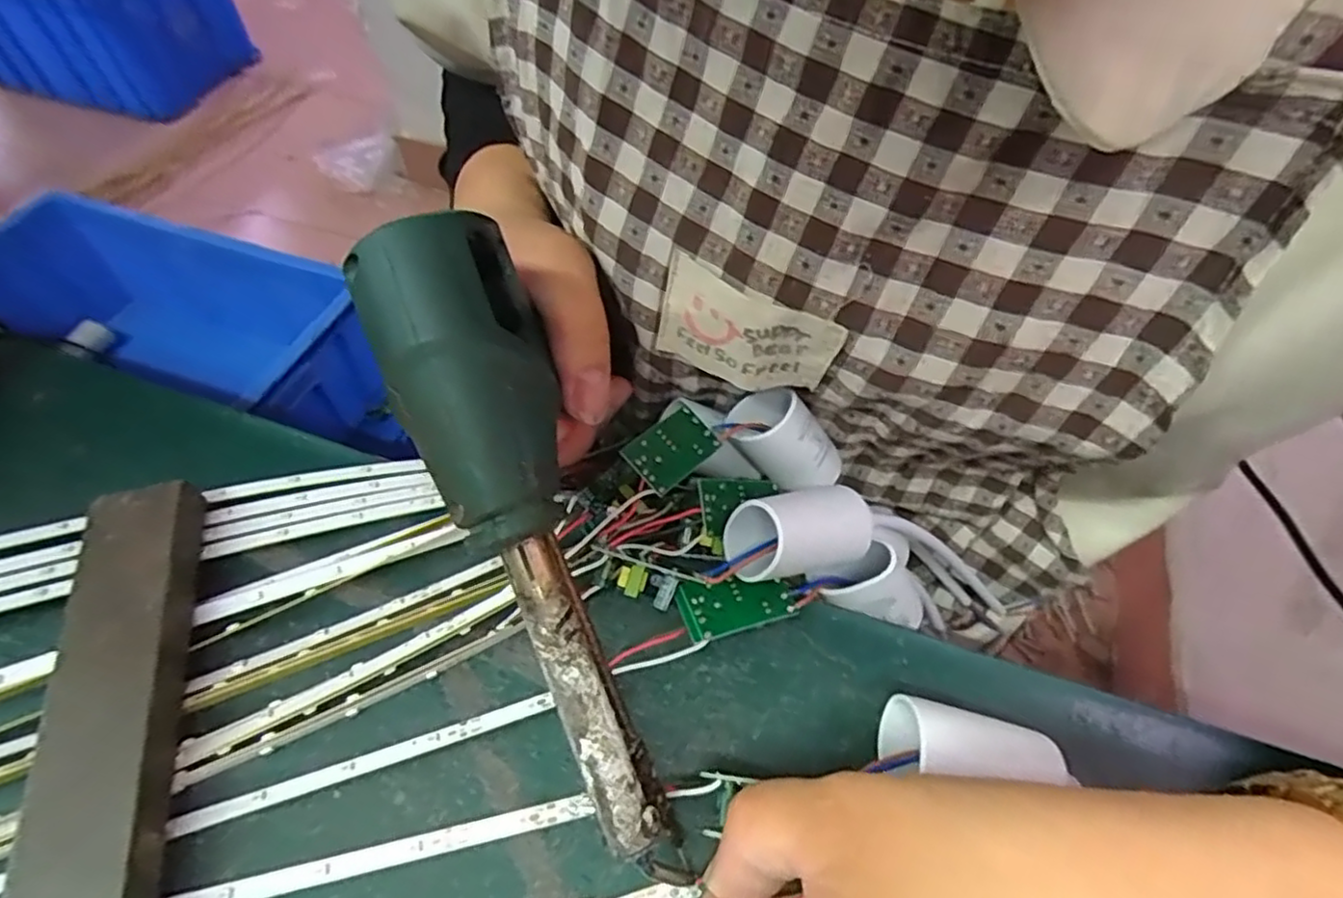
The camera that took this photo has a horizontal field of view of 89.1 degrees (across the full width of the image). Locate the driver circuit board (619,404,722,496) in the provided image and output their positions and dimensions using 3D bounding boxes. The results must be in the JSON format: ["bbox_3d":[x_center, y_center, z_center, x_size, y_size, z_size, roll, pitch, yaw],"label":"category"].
[{"bbox_3d":[0.000,-0.001,0.234,0.020,0.006,0.034,46,53,6],"label":"driver circuit board"}]

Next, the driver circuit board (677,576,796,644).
[{"bbox_3d":[0.022,0.053,0.226,0.036,0.016,0.019,-15,57,-11],"label":"driver circuit board"}]

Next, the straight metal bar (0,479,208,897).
[{"bbox_3d":[-0.154,0.100,0.184,0.033,0.022,0.199,-12,56,-9],"label":"straight metal bar"}]

